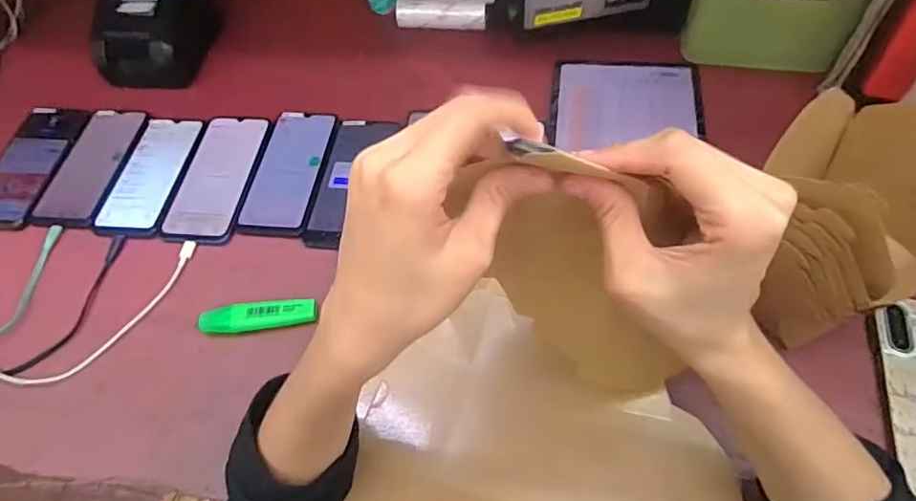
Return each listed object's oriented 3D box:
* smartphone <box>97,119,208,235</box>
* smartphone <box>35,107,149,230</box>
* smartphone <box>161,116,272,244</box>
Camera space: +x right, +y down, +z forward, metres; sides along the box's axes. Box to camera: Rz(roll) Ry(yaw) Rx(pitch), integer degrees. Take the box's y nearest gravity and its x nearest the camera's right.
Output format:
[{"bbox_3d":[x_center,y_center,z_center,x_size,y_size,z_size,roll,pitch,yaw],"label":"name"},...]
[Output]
[{"bbox_3d":[-0.338,-0.087,0.604,0.083,0.008,0.162,3,58,6],"label":"smartphone"},{"bbox_3d":[-0.415,-0.100,0.615,0.075,0.005,0.167,5,58,7],"label":"smartphone"},{"bbox_3d":[-0.262,-0.085,0.594,0.080,0.007,0.166,3,58,6],"label":"smartphone"}]

